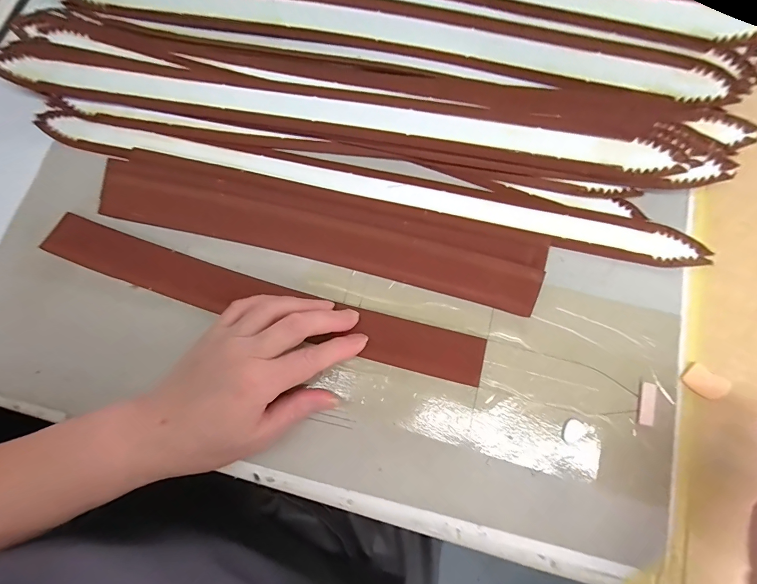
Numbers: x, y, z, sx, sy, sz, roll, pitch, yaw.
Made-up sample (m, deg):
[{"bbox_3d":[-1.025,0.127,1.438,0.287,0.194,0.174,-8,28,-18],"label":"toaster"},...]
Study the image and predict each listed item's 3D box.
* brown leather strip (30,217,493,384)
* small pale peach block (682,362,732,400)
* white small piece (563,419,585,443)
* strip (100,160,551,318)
[{"bbox_3d":[-0.095,0.006,0.292,0.355,0.010,0.038,16,77,5],"label":"brown leather strip"},{"bbox_3d":[0.236,0.065,0.266,0.027,0.004,0.019,34,79,8],"label":"small pale peach block"},{"bbox_3d":[0.138,0.099,0.262,0.013,0.004,0.017,42,81,10],"label":"white small piece"},{"bbox_3d":[-0.050,-0.050,0.295,0.351,0.017,0.056,13,77,4],"label":"strip"}]

